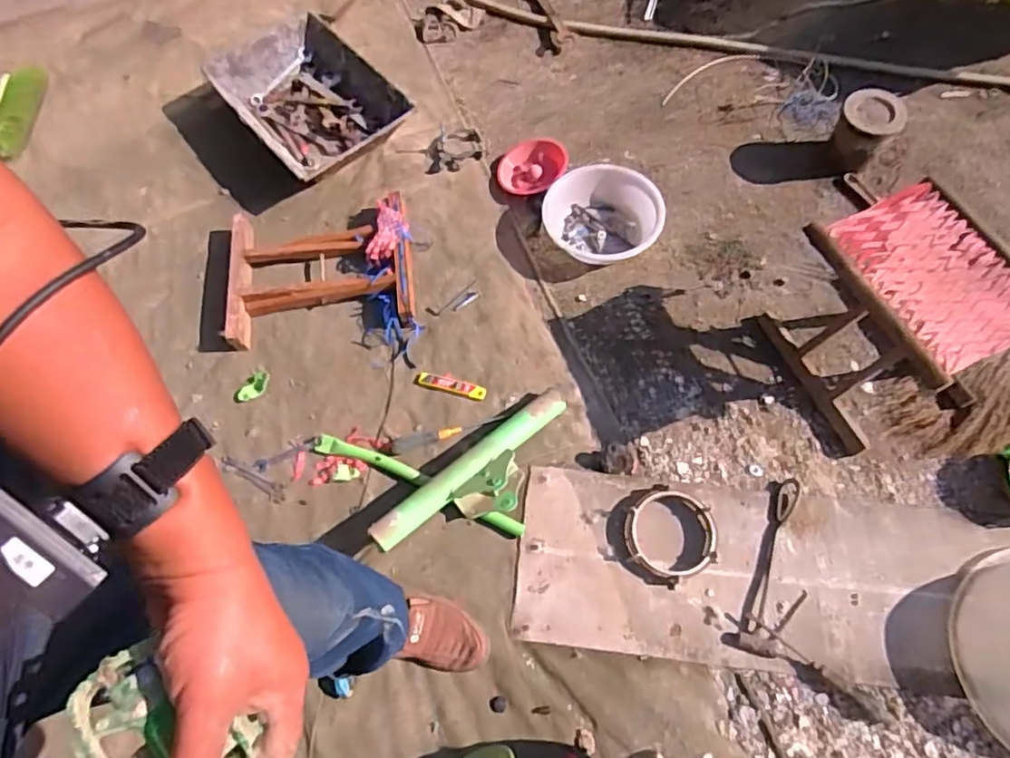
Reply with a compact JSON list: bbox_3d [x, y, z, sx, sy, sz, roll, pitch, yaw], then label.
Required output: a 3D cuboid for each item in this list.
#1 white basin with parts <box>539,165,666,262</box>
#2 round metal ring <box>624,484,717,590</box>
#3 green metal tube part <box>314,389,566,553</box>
[{"bbox_3d":[0.214,-0.355,1.347,0.222,0.073,0.251,-40,69,-14],"label":"white basin with parts"},{"bbox_3d":[0.284,0.269,1.081,0.153,0.022,0.157,-2,65,3],"label":"round metal ring"},{"bbox_3d":[-0.110,0.165,1.131,0.456,0.076,0.259,-10,65,-1],"label":"green metal tube part"}]

